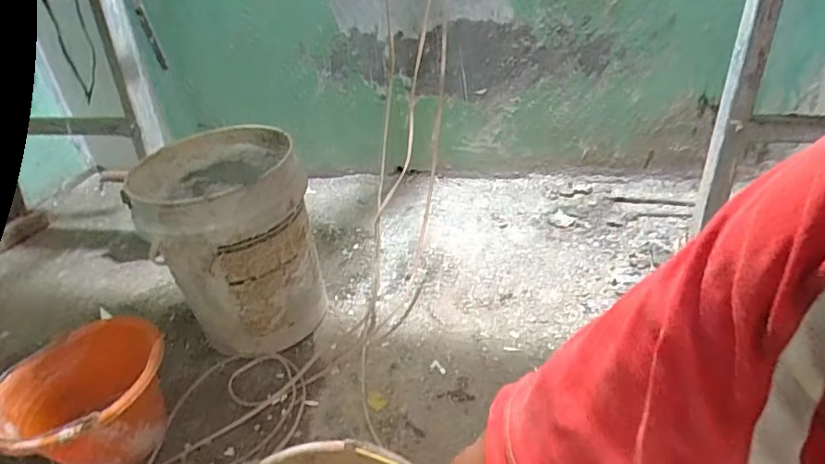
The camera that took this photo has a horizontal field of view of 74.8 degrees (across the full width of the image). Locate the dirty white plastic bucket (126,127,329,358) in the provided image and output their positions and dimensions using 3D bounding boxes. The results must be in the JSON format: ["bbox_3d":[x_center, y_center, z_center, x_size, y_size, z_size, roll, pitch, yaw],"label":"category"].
[{"bbox_3d":[-0.348,0.027,1.072,0.282,0.381,0.278,-4,34,3],"label":"dirty white plastic bucket"}]

